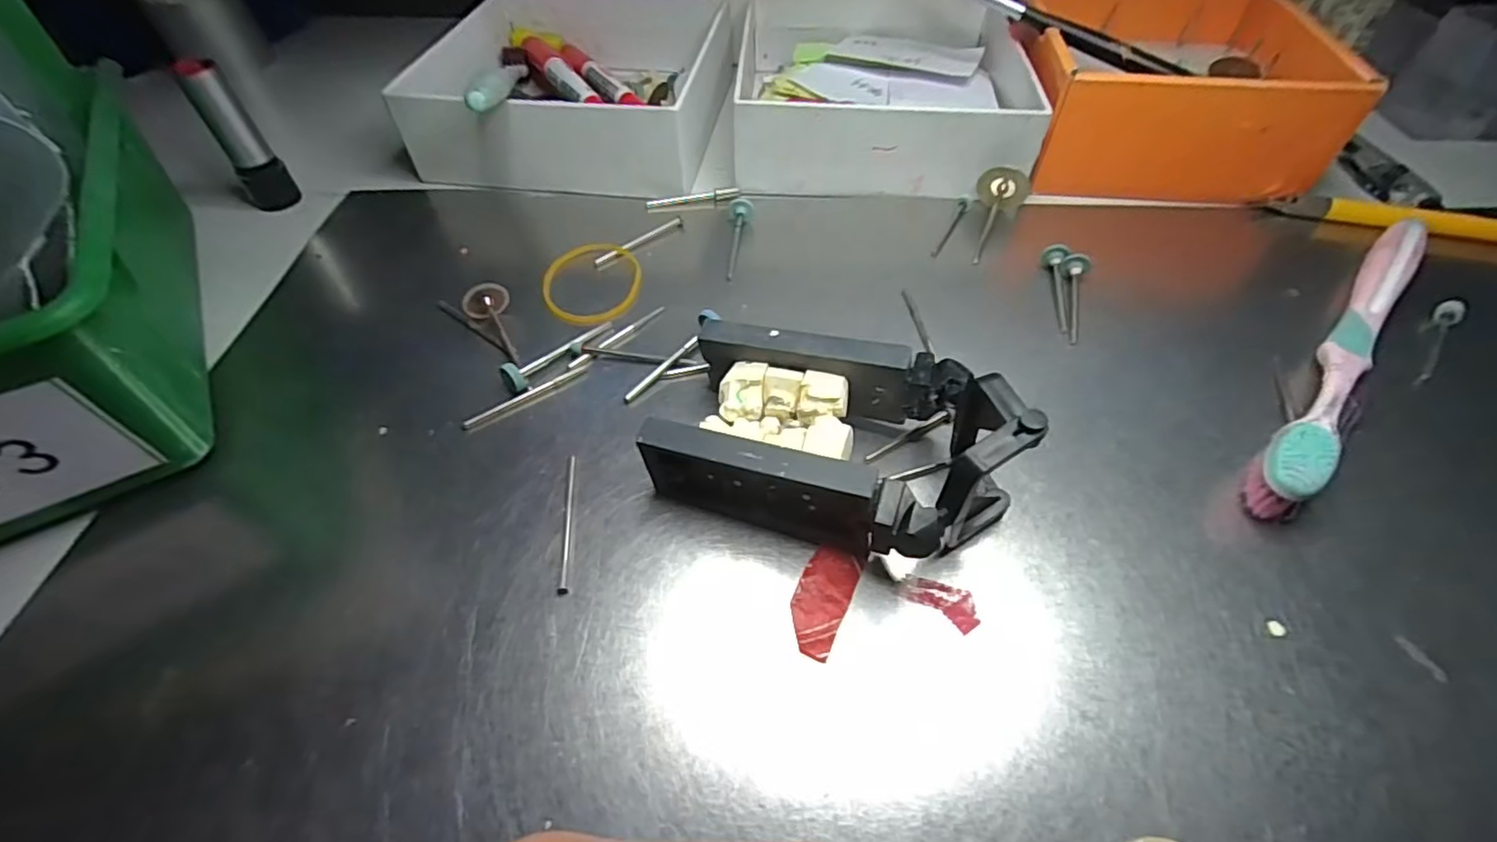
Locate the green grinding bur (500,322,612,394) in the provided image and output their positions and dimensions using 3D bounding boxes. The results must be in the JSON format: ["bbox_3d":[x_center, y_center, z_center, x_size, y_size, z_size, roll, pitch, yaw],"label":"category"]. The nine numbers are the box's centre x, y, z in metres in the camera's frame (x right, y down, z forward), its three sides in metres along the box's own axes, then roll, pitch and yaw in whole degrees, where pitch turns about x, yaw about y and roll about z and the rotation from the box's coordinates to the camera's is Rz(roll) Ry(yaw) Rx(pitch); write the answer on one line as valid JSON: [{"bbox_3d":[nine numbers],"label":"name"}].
[{"bbox_3d":[-0.065,-0.025,0.217,0.006,0.010,0.045,35,60,25],"label":"green grinding bur"}]

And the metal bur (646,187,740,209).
[{"bbox_3d":[-0.025,-0.101,0.286,0.042,0.004,0.006,-10,52,-8],"label":"metal bur"}]

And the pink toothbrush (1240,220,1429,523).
[{"bbox_3d":[0.202,-0.027,0.210,0.015,0.017,0.176,37,60,26],"label":"pink toothbrush"}]

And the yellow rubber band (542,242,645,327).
[{"bbox_3d":[-0.061,-0.053,0.245,0.038,0.004,0.044,-3,57,-2],"label":"yellow rubber band"}]

